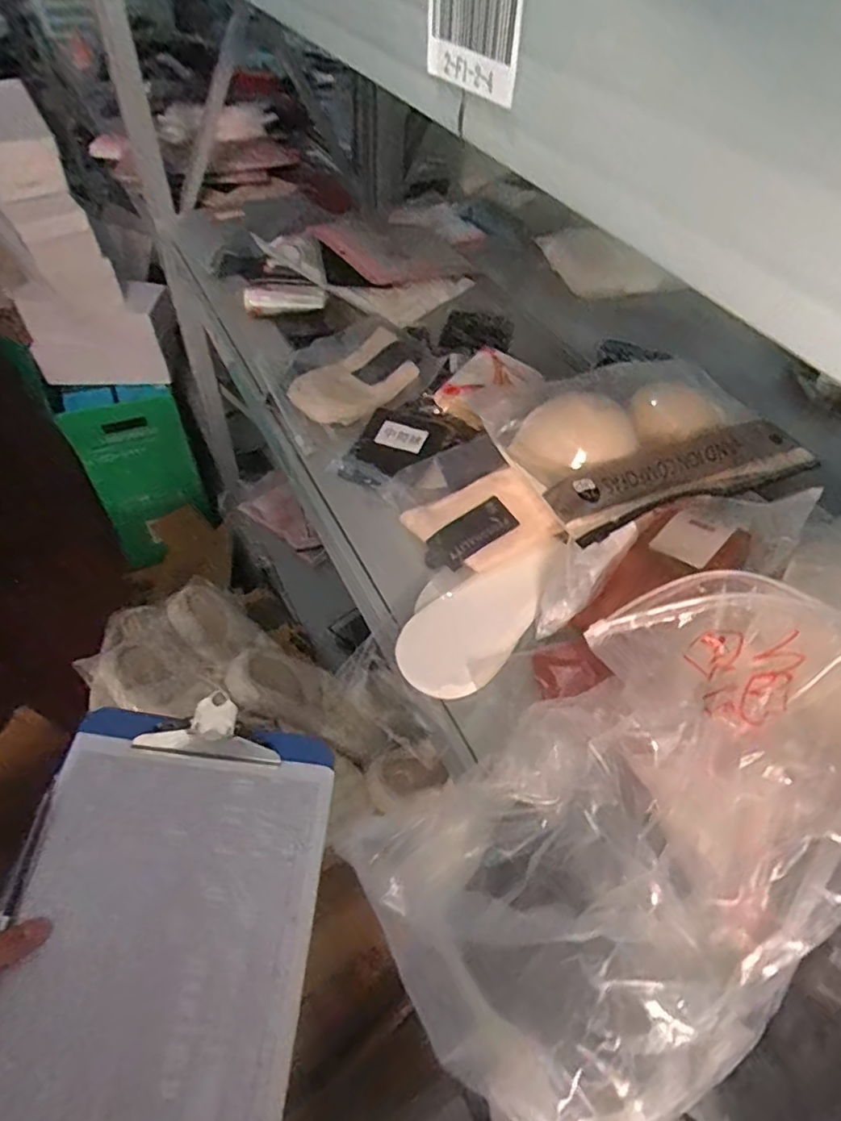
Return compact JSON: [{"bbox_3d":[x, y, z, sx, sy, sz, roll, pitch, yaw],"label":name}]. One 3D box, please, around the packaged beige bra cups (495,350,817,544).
[{"bbox_3d":[0.231,-0.129,0.587,0.318,0.067,0.172,-22,56,-20],"label":"packaged beige bra cups"}]

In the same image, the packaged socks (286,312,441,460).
[{"bbox_3d":[-0.079,-0.213,0.687,0.148,0.031,0.203,37,58,23],"label":"packaged socks"}]

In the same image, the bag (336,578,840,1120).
[{"bbox_3d":[0.138,0.152,0.353,0.348,0.102,0.195,-42,50,-5],"label":"bag"}]

